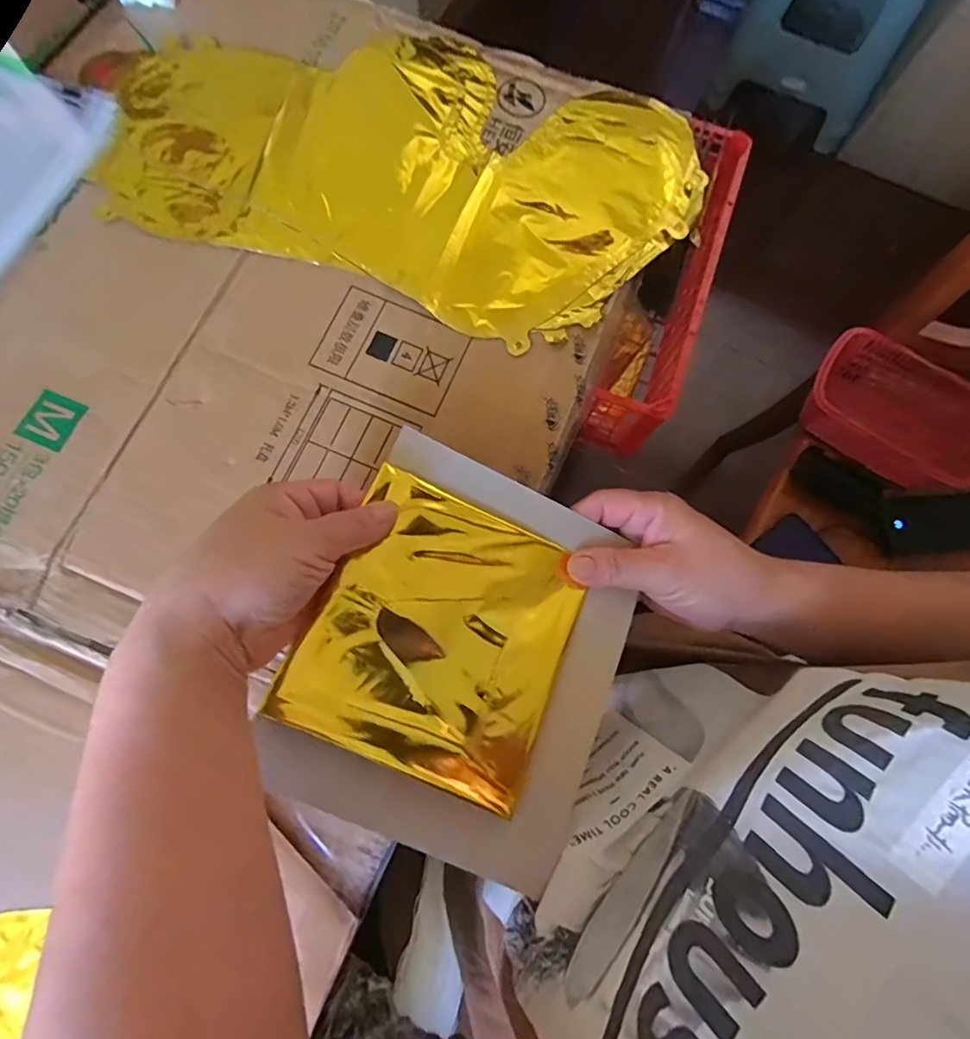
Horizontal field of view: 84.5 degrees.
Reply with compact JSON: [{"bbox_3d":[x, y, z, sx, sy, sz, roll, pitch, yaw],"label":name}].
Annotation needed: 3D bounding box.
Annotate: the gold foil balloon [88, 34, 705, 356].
[{"bbox_3d":[-0.062,-0.262,0.388,0.410,0.016,0.219,19,76,3],"label":"gold foil balloon"}]

